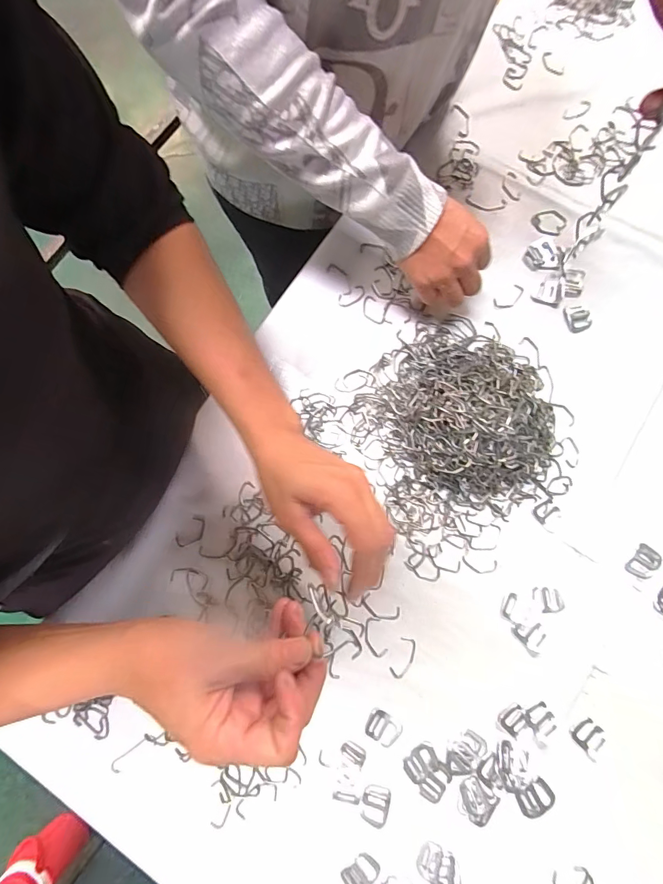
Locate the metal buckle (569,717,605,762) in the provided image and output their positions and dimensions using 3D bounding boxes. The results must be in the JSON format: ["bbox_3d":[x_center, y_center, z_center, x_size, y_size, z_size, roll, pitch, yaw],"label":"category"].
[{"bbox_3d":[0.243,0.278,0.379,0.027,0.004,0.030,-44,82,-7],"label":"metal buckle"}]

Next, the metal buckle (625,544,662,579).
[{"bbox_3d":[0.318,0.123,0.408,0.023,0.008,0.032,39,82,8],"label":"metal buckle"}]

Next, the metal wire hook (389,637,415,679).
[{"bbox_3d":[0.071,0.213,0.396,0.017,0.004,0.038,23,80,5],"label":"metal wire hook"}]

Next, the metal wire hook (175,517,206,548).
[{"bbox_3d":[-0.145,0.095,0.419,0.021,0.004,0.036,41,82,8],"label":"metal wire hook"}]

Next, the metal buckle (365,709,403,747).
[{"bbox_3d":[0.049,0.273,0.383,0.033,0.004,0.026,31,81,7],"label":"metal buckle"}]

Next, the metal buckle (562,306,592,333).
[{"bbox_3d":[0.283,-0.141,0.463,0.027,0.006,0.030,-10,79,-1],"label":"metal buckle"}]

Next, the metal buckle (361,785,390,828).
[{"bbox_3d":[0.041,0.338,0.373,0.025,0.004,0.033,12,80,3],"label":"metal buckle"}]

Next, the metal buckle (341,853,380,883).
[{"bbox_3d":[0.026,0.389,0.360,0.033,0.004,0.024,-41,81,-6],"label":"metal buckle"}]

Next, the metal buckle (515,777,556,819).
[{"bbox_3d":[0.187,0.327,0.368,0.034,0.004,0.026,-25,80,-4],"label":"metal buckle"}]

